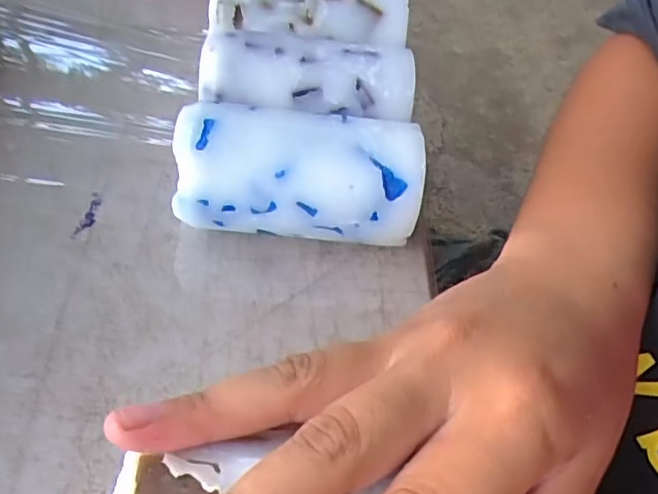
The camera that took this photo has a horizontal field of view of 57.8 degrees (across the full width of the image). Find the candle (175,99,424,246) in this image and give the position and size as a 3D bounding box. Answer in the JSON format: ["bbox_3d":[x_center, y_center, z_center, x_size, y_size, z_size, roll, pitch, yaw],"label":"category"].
[{"bbox_3d":[-0.011,-0.027,0.240,0.094,0.051,0.046,0,52,-4],"label":"candle"}]

